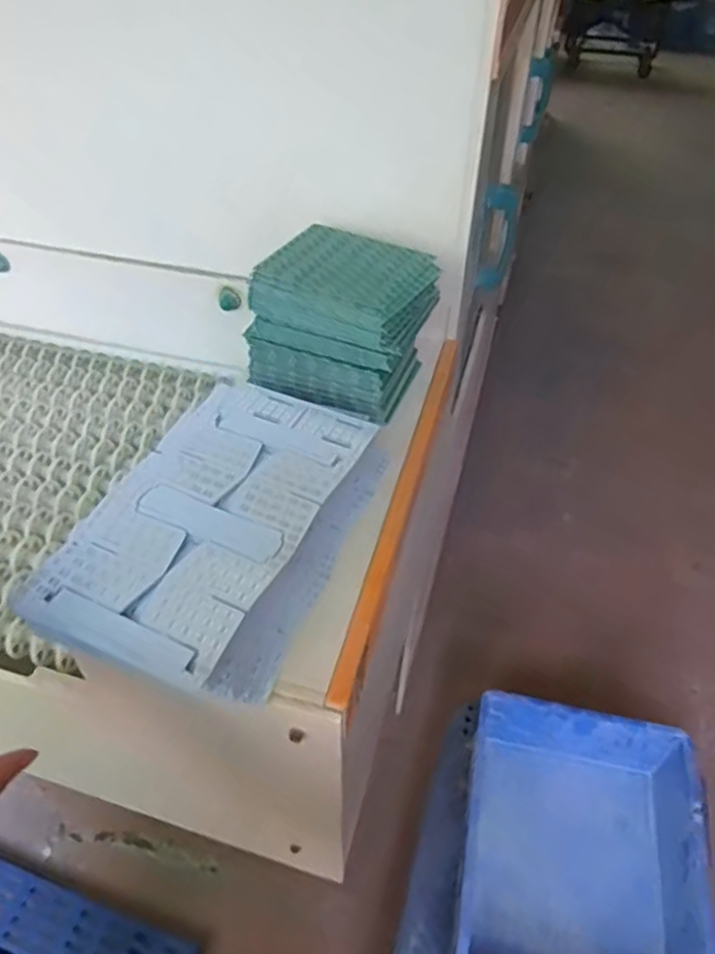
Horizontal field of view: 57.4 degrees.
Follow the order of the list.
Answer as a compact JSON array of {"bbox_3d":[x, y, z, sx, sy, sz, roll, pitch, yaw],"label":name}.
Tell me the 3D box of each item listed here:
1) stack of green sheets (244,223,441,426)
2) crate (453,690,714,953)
[{"bbox_3d":[-0.007,-0.140,0.593,0.138,0.105,0.127,19,49,18],"label":"stack of green sheets"},{"bbox_3d":[0.362,0.623,1.088,0.358,0.187,0.443,10,46,10],"label":"crate"}]

